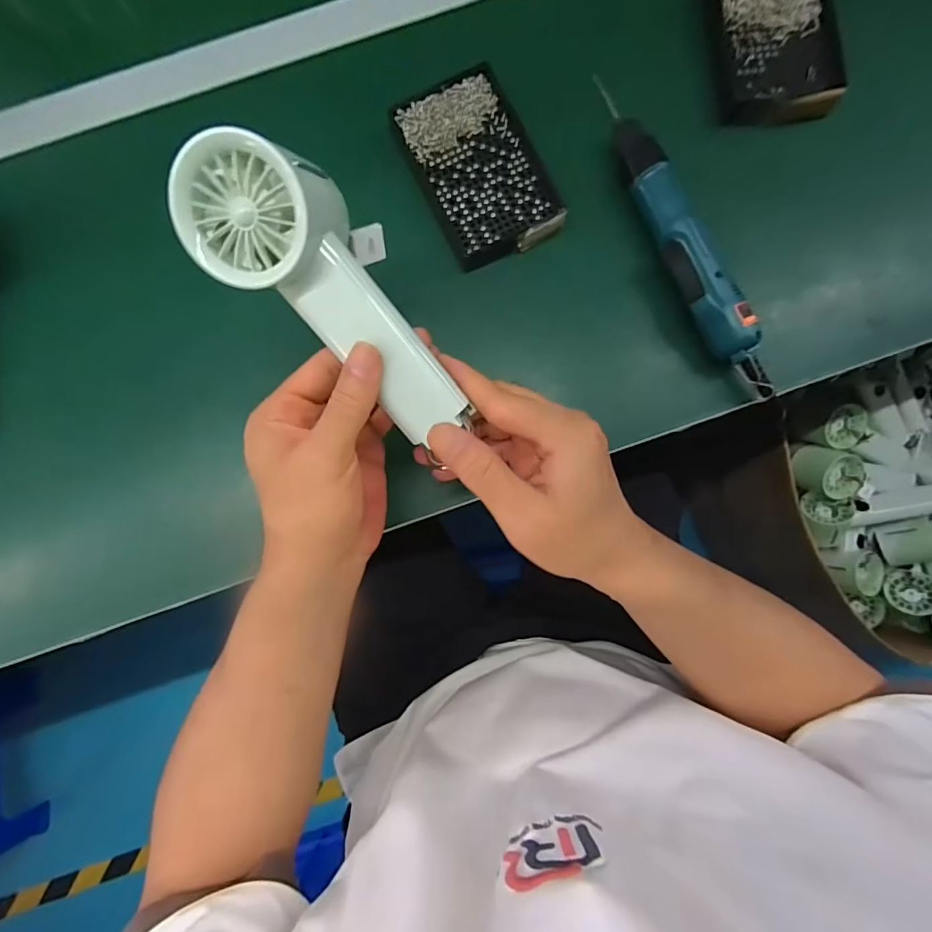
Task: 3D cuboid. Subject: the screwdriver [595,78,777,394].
[{"bbox_3d":[0.161,-0.174,0.358,0.037,0.035,0.272,-22,86,-1],"label":"screwdriver"}]

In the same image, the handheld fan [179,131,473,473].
[{"bbox_3d":[-0.062,-0.083,0.236,0.067,0.036,0.167,-45,111,-3],"label":"handheld fan"}]

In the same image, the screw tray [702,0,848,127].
[{"bbox_3d":[0.241,-0.344,0.373,0.097,0.020,0.146,-8,86,0],"label":"screw tray"}]

